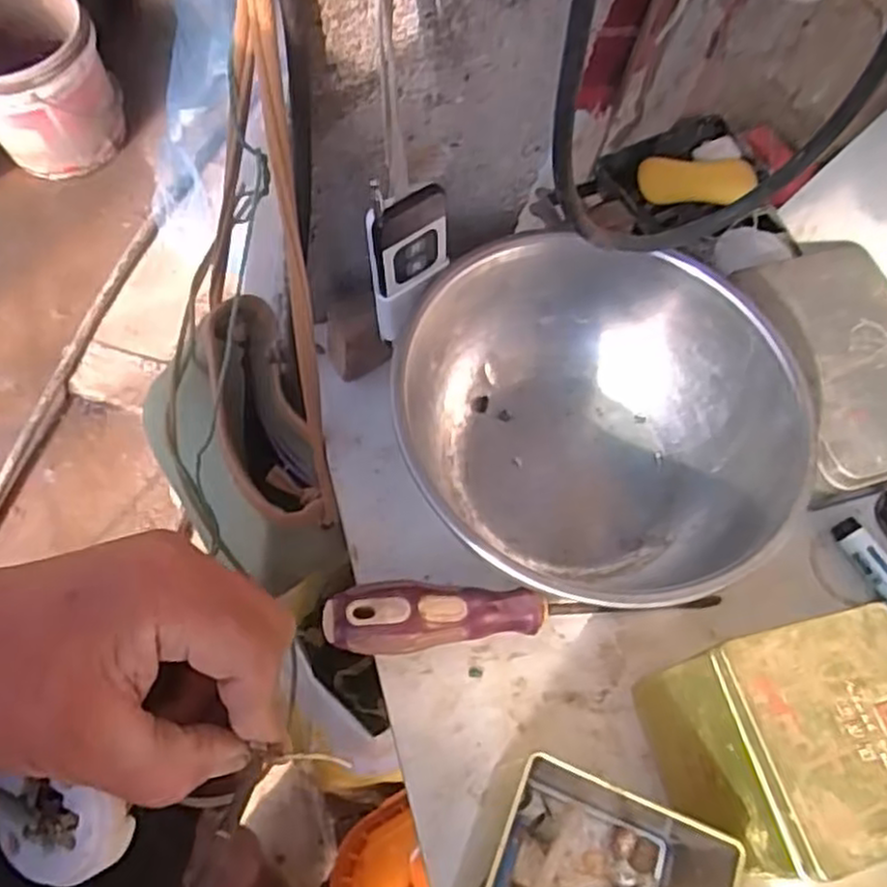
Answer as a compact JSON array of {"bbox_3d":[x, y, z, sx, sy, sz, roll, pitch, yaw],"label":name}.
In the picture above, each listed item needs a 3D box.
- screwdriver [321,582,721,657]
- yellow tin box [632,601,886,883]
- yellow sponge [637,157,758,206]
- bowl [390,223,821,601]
[{"bbox_3d":[0.040,0.078,0.365,0.192,0.037,0.031,-7,66,-7],"label":"screwdriver"},{"bbox_3d":[0.146,0.122,0.311,0.104,0.077,0.086,-12,66,-9],"label":"yellow tin box"},{"bbox_3d":[0.180,-0.188,0.535,0.081,0.020,0.030,9,65,1],"label":"yellow sponge"},{"bbox_3d":[0.080,-0.009,0.391,0.170,0.085,0.185,1,65,-3],"label":"bowl"}]

